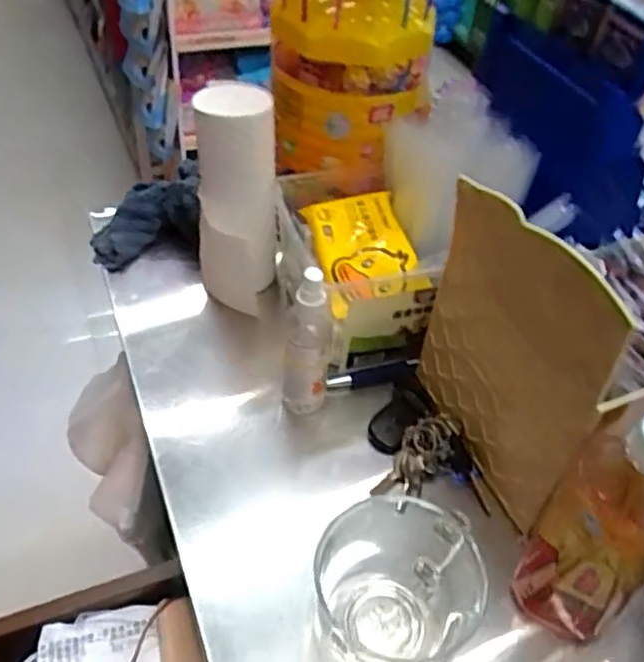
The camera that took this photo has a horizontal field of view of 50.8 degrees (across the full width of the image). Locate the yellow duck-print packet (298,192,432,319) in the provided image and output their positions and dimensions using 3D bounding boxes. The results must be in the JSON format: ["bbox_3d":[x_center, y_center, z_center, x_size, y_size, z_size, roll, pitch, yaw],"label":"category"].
[{"bbox_3d":[0.036,-0.069,0.586,0.084,0.037,0.123,-7,47,-12],"label":"yellow duck-print packet"}]

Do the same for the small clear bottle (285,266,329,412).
[{"bbox_3d":[-0.011,0.009,0.536,0.032,0.142,0.040,6,46,1],"label":"small clear bottle"}]

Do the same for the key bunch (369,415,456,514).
[{"bbox_3d":[0.074,0.105,0.537,0.039,0.022,0.080,32,65,24],"label":"key bunch"}]

